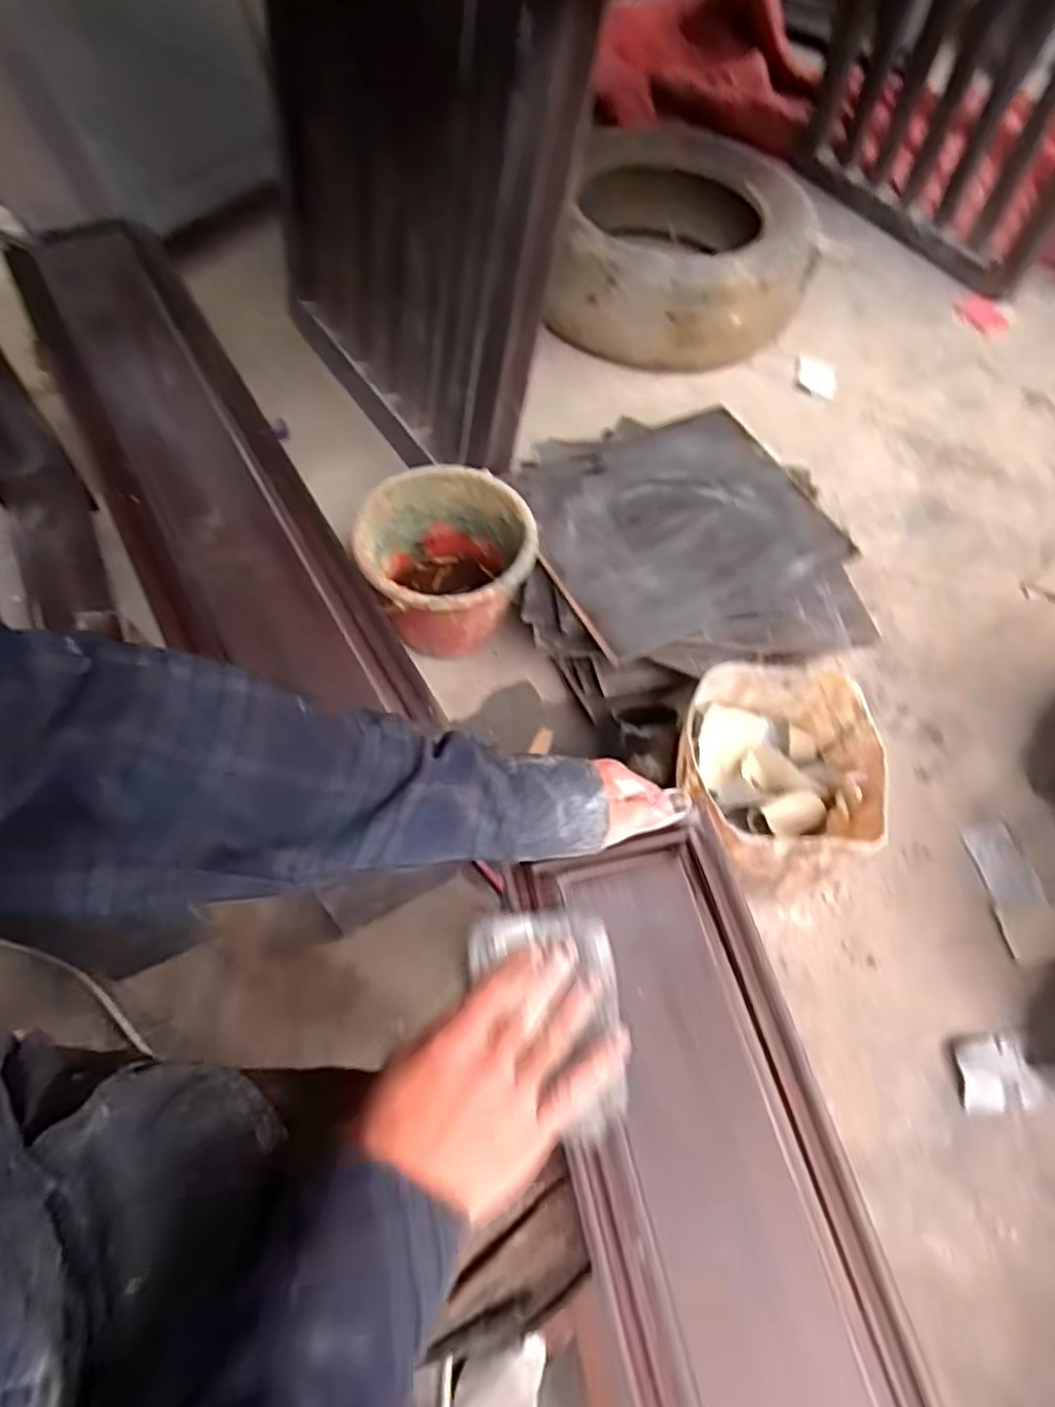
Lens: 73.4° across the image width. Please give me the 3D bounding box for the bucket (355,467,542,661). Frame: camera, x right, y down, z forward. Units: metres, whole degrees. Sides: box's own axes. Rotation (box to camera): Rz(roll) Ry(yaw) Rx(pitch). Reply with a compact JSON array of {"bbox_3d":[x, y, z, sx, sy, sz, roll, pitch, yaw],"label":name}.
[{"bbox_3d":[-0.102,-0.170,0.926,0.204,0.175,0.204,1,60,-2],"label":"bucket"}]

